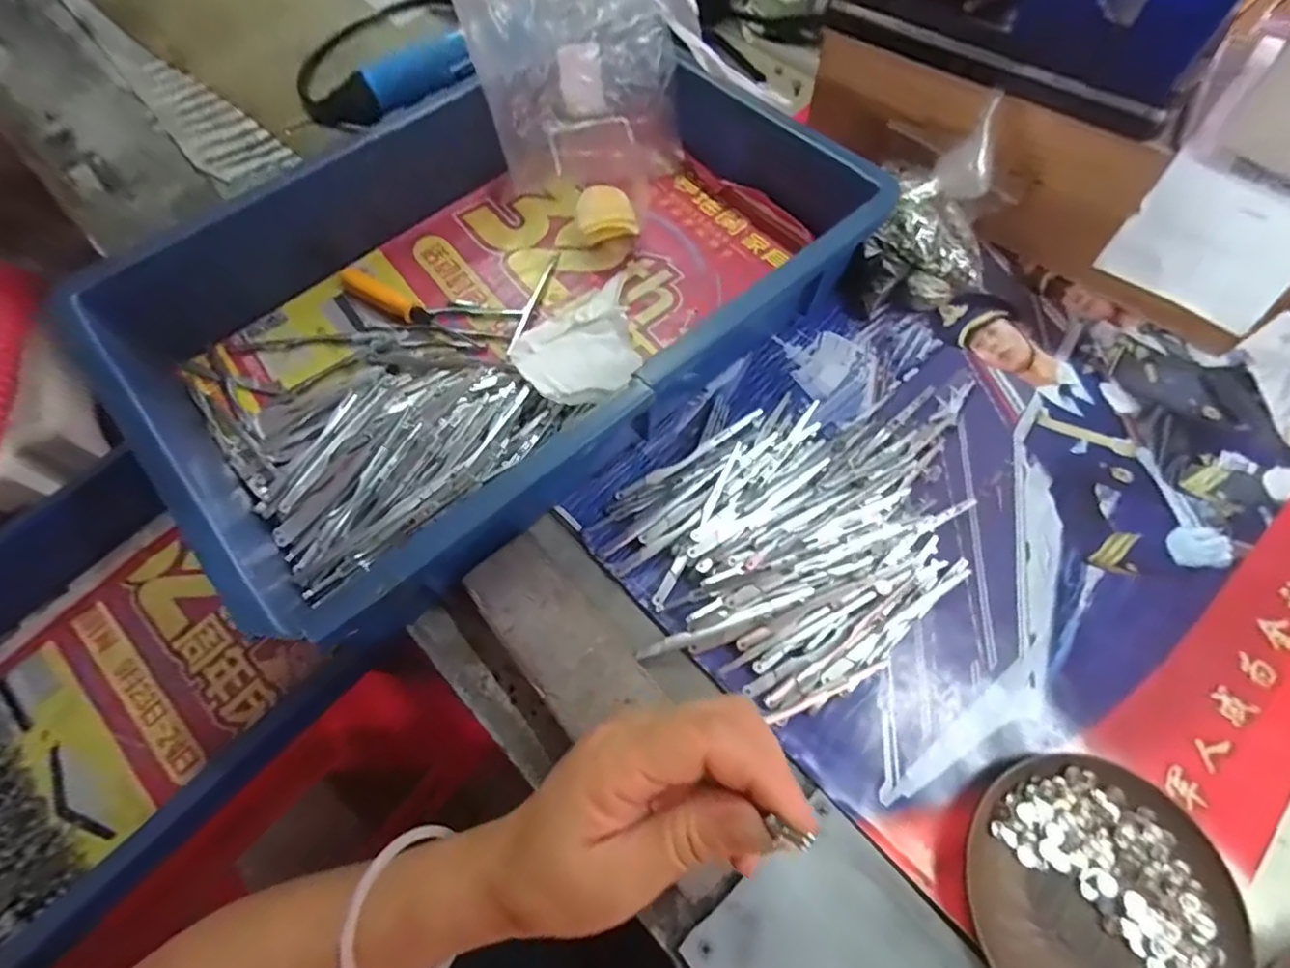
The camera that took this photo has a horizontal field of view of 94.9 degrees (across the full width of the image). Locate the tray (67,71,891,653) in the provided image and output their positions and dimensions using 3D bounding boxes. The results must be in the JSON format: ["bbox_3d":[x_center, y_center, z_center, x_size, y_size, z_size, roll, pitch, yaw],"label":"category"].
[{"bbox_3d":[-0.097,-0.131,0.387,0.424,0.079,0.309,-42,71,-16],"label":"tray"}]

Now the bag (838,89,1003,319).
[{"bbox_3d":[0.192,-0.169,0.392,0.084,0.089,0.102,22,68,12],"label":"bag"}]

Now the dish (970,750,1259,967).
[{"bbox_3d":[0.204,0.187,0.266,0.108,0.013,0.115,5,65,4],"label":"dish"}]

